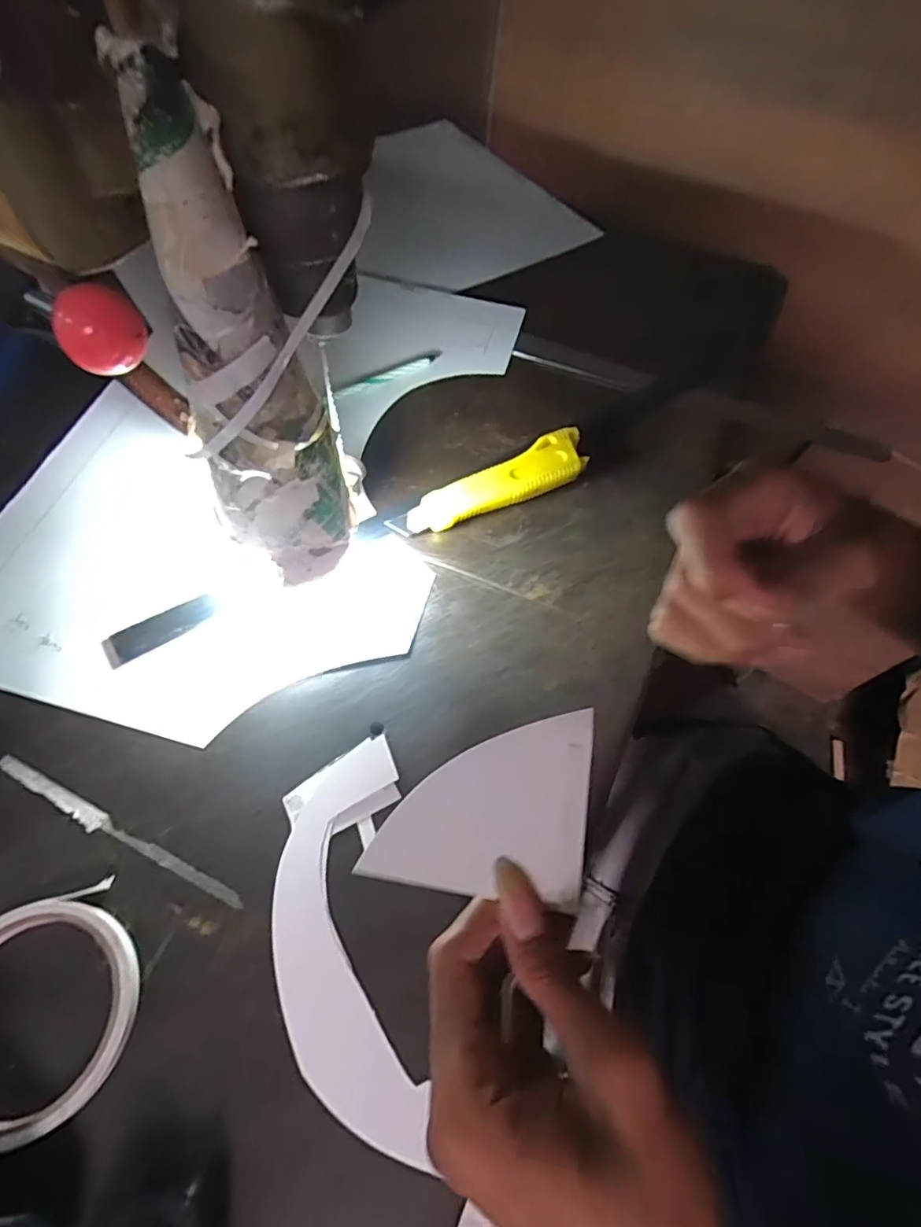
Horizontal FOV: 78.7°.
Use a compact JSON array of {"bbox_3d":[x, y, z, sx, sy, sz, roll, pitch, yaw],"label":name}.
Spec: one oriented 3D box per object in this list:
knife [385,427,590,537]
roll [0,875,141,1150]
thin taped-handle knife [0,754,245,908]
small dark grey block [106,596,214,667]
[{"bbox_3d":[0.027,-0.091,0.411,0.155,0.021,0.040,-29,67,-18],"label":"knife"},{"bbox_3d":[-0.199,0.183,0.255,0.096,0.009,0.090,-19,64,-14],"label":"roll"},{"bbox_3d":[-0.183,0.115,0.296,0.157,0.004,0.010,25,62,10],"label":"thin taped-handle knife"},{"bbox_3d":[-0.187,0.010,0.351,0.067,0.004,0.021,-26,66,-17],"label":"small dark grey block"}]

